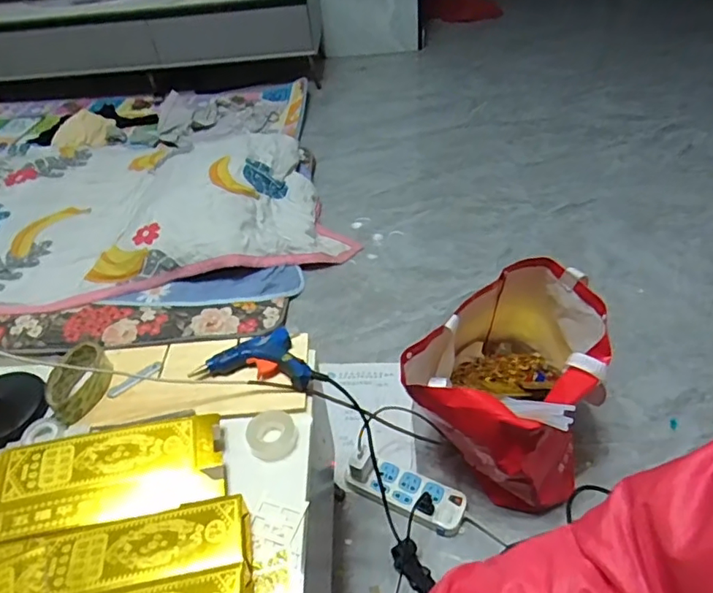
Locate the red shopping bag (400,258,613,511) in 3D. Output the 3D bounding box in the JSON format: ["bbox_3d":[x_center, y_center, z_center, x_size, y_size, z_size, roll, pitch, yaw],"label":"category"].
[{"bbox_3d":[0.266,0.147,0.927,0.261,0.314,0.352,23,49,28],"label":"red shopping bag"}]

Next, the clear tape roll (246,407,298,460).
[{"bbox_3d":[-0.094,0.151,0.603,0.052,0.019,0.060,-14,43,-9],"label":"clear tape roll"}]

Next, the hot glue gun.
[{"bbox_3d":[-0.121,0.072,0.672,0.145,0.030,0.079,4,43,11],"label":"hot glue gun"}]

